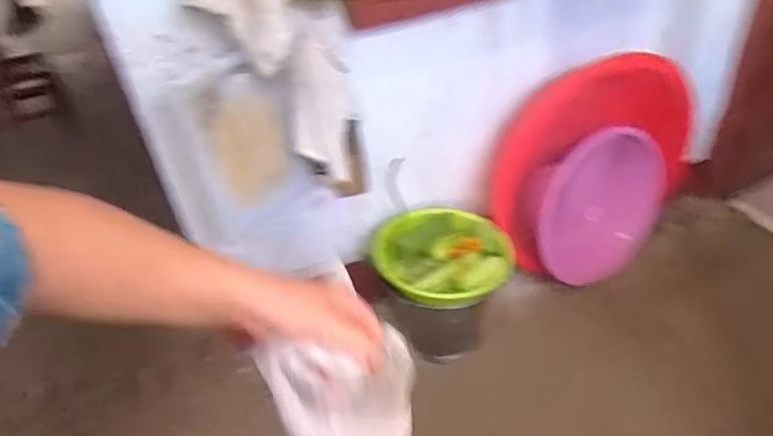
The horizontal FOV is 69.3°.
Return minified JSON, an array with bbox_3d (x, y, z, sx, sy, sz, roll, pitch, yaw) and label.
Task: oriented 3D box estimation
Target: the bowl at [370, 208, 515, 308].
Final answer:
[{"bbox_3d":[0.142,0.092,1.504,0.369,0.123,0.285,15,44,26],"label":"bowl"}]

